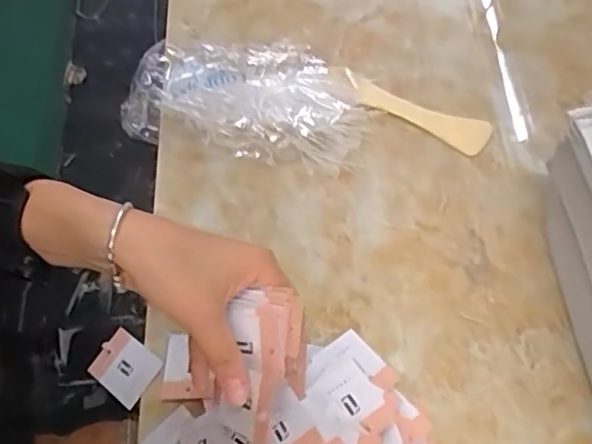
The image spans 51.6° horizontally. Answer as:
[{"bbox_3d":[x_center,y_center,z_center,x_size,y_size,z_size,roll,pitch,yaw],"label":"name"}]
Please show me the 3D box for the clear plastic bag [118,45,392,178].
[{"bbox_3d":[-0.034,-0.115,0.512,0.187,0.052,0.120,7,63,7],"label":"clear plastic bag"}]

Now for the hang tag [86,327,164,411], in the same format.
[{"bbox_3d":[-0.123,0.104,0.439,0.049,0.004,0.040,30,77,26],"label":"hang tag"}]

